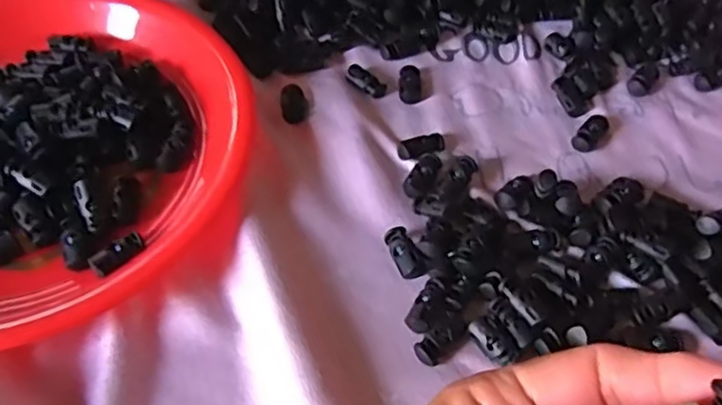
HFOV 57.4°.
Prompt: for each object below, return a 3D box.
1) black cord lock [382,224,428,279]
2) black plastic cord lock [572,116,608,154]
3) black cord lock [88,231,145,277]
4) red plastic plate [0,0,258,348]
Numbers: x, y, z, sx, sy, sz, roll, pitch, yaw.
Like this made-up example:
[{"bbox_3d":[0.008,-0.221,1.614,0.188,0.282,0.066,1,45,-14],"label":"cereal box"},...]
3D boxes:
[{"bbox_3d":[0.022,0.025,0.343,0.012,0.010,0.031,-19,57,-17],"label":"black cord lock"},{"bbox_3d":[0.141,-0.042,0.403,0.014,0.009,0.029,32,58,19],"label":"black plastic cord lock"},{"bbox_3d":[-0.120,0.025,0.327,0.010,0.009,0.028,34,59,20],"label":"black cord lock"},{"bbox_3d":[-0.189,-0.035,0.364,0.232,0.030,0.252,2,54,-2],"label":"red plastic plate"}]

